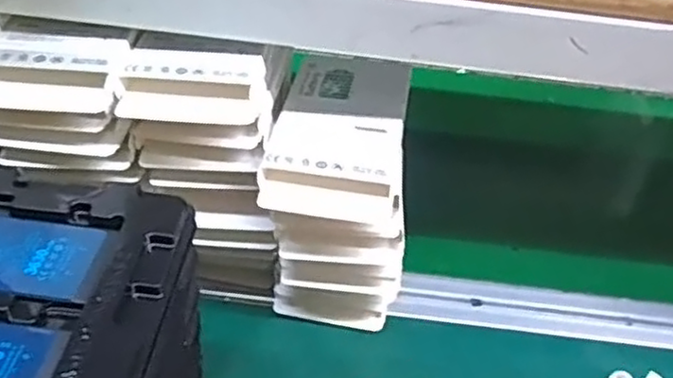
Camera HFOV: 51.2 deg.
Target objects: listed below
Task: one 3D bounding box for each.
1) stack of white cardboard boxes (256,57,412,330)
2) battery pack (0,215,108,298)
[{"bbox_3d":[0.003,0.001,0.481,0.091,0.124,0.144,6,40,-1],"label":"stack of white cardboard boxes"},{"bbox_3d":[-0.147,0.027,0.310,0.087,0.004,0.042,9,40,3],"label":"battery pack"}]

